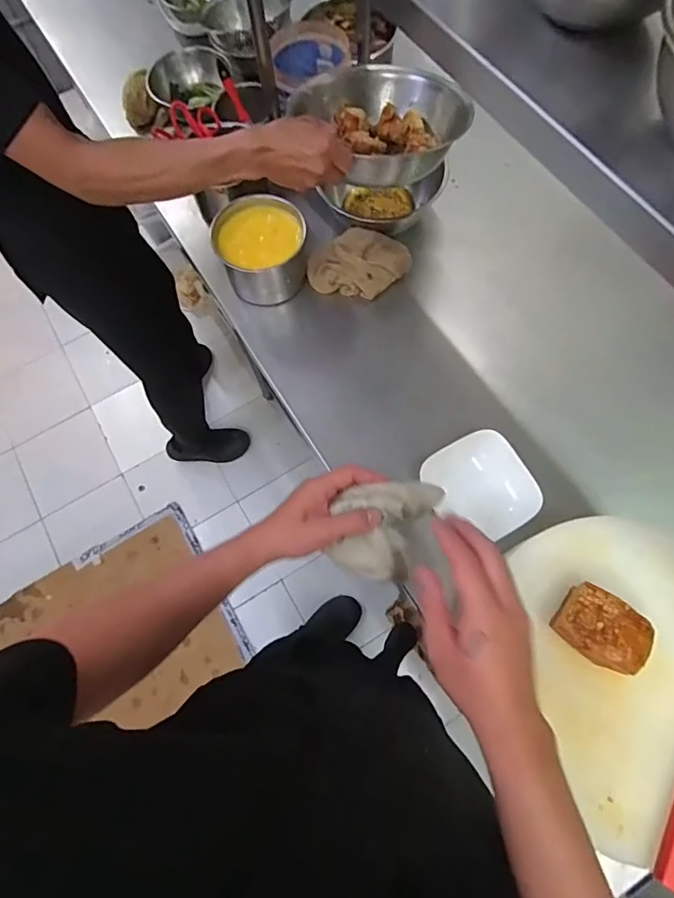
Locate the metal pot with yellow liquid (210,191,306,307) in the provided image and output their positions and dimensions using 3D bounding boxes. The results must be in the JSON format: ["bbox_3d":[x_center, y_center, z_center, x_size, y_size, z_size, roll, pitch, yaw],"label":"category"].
[{"bbox_3d":[-0.131,-0.344,0.831,0.140,0.110,0.144,-1,72,2],"label":"metal pot with yellow liquid"}]

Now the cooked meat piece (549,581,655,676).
[{"bbox_3d":[0.297,0.204,0.540,0.085,0.051,0.071,32,76,12],"label":"cooked meat piece"}]

